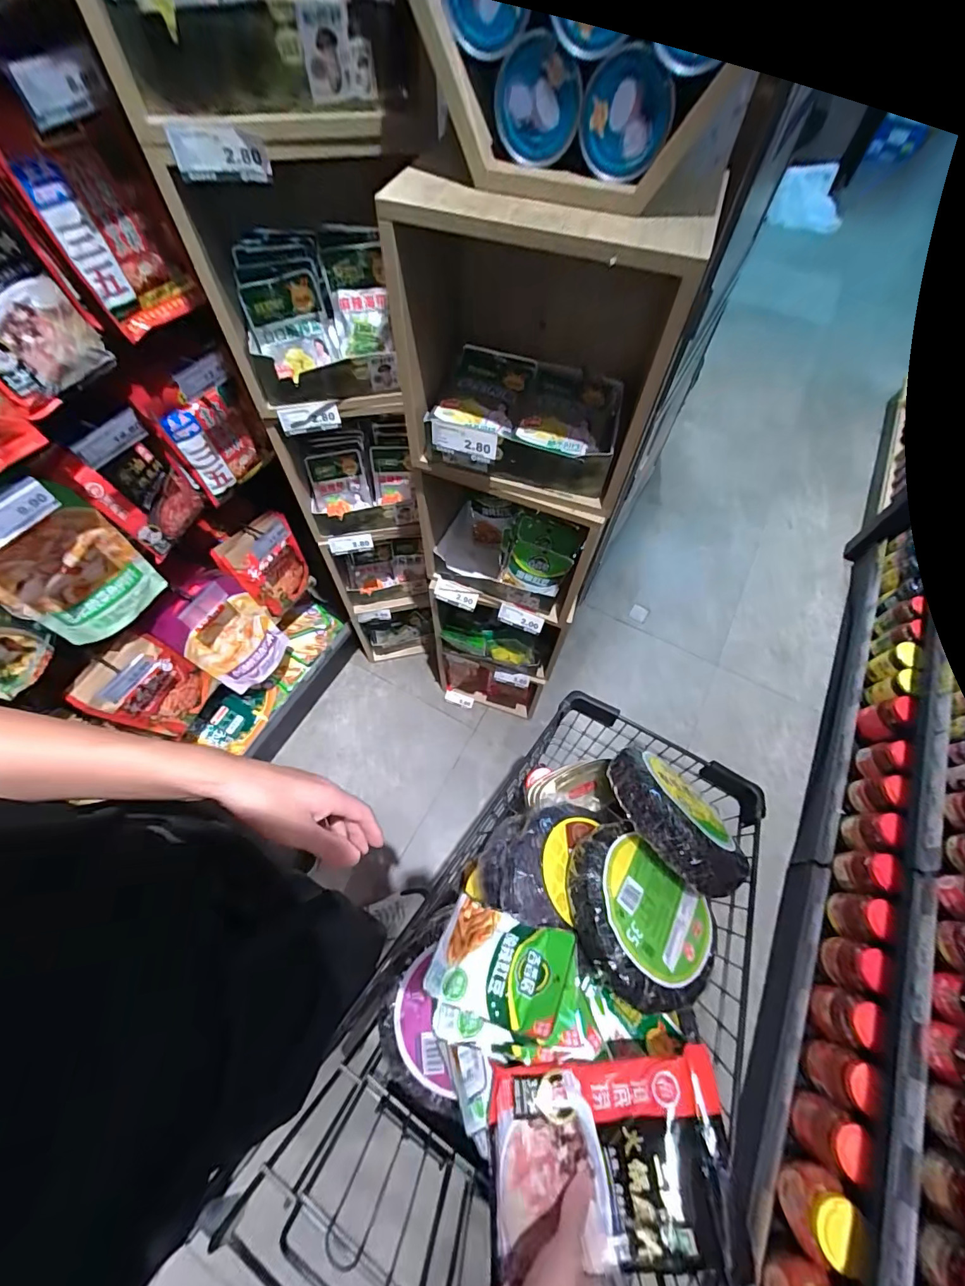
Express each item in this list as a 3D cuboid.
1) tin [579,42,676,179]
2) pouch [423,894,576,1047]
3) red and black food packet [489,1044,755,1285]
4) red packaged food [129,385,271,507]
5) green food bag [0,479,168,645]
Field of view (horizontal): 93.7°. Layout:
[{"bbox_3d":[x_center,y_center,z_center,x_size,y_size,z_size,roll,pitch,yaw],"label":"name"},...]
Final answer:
[{"bbox_3d":[0.114,-0.421,0.361,0.069,0.065,0.041,12,63,4],"label":"tin"},{"bbox_3d":[0.024,0.362,0.511,0.151,0.019,0.110,5,36,26],"label":"pouch"},{"bbox_3d":[0.123,0.482,0.421,0.225,0.039,0.133,-1,62,-2],"label":"red and black food packet"},{"bbox_3d":[-0.498,-0.382,0.836,0.151,0.210,0.040,-41,71,-20],"label":"red packaged food"},{"bbox_3d":[-0.668,-0.121,0.721,0.048,0.320,0.191,34,64,22],"label":"green food bag"}]

